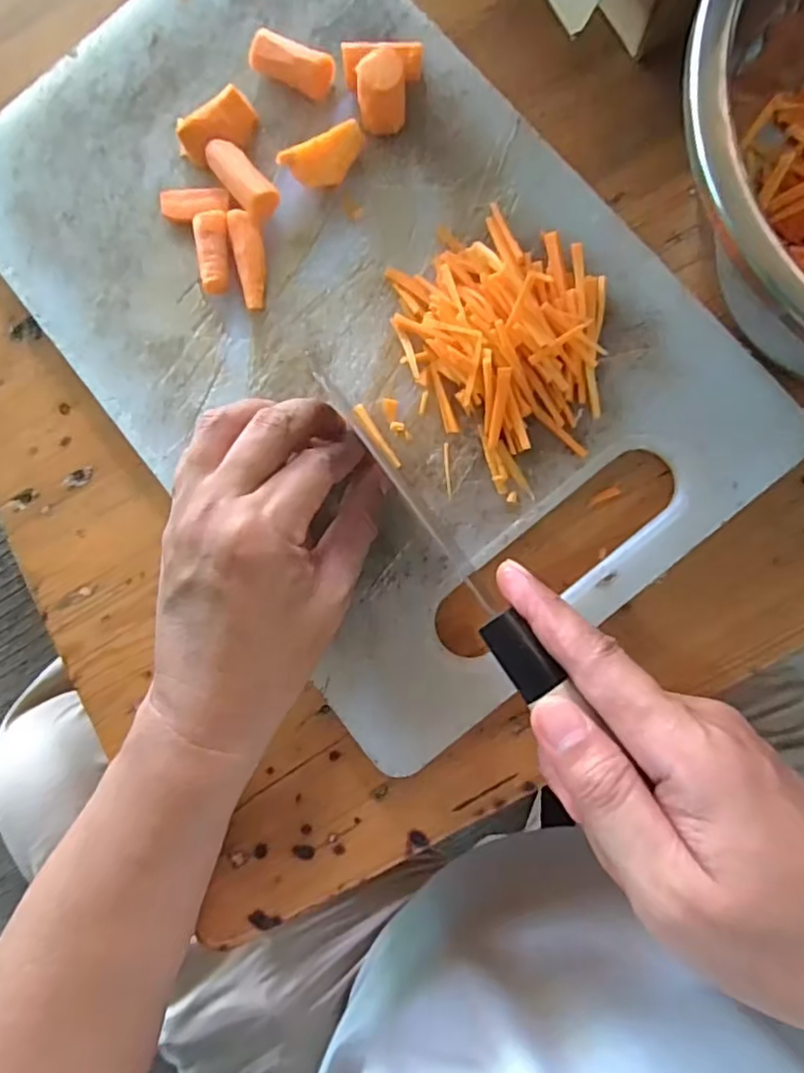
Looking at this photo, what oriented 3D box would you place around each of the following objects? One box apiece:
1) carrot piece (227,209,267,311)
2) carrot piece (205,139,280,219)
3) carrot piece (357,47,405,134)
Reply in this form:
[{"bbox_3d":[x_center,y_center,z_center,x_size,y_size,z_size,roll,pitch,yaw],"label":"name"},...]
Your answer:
[{"bbox_3d":[-0.074,-0.135,0.312,0.015,0.012,0.047,-10,84,7],"label":"carrot piece"},{"bbox_3d":[-0.079,-0.176,0.315,0.017,0.017,0.043,-43,81,2],"label":"carrot piece"},{"bbox_3d":[-0.010,-0.210,0.302,0.023,0.034,0.017,-18,83,6],"label":"carrot piece"}]

